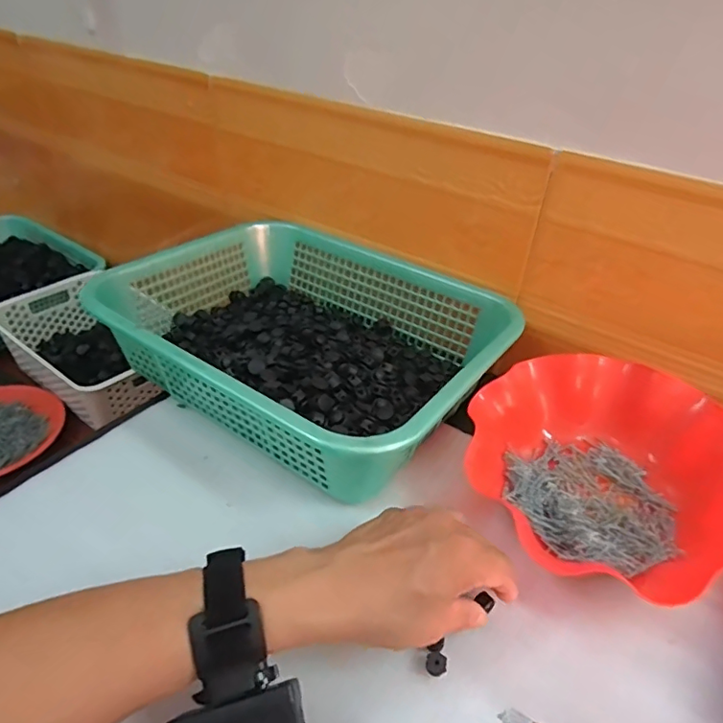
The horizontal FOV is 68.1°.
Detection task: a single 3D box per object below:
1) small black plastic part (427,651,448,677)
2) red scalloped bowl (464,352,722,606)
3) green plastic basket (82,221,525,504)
[{"bbox_3d":[0.049,0.199,0.352,0.013,0.011,0.011,16,41,15],"label":"small black plastic part"},{"bbox_3d":[0.202,0.087,0.455,0.215,0.078,0.205,2,39,-2],"label":"red scalloped bowl"},{"bbox_3d":[-0.060,-0.035,0.569,0.388,0.103,0.289,23,43,23],"label":"green plastic basket"}]

